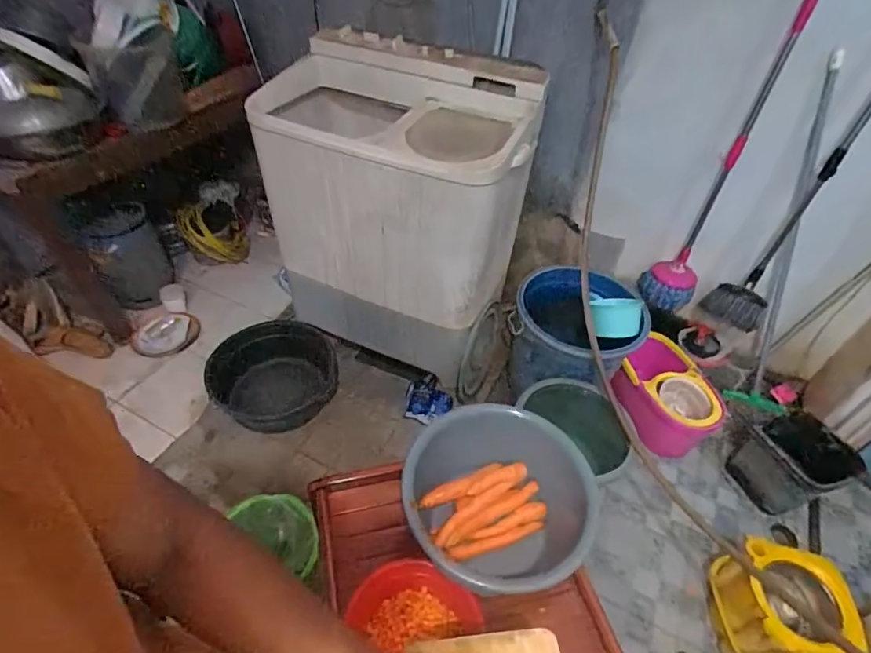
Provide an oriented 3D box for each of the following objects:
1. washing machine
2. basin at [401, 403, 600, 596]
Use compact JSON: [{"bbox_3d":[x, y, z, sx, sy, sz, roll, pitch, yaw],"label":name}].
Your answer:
[{"bbox_3d":[-0.167,-0.331,1.478,0.782,0.882,0.408,22,47,17],"label":"washing machine"},{"bbox_3d":[0.103,0.297,0.800,0.275,0.144,0.290,14,46,10],"label":"basin"}]

